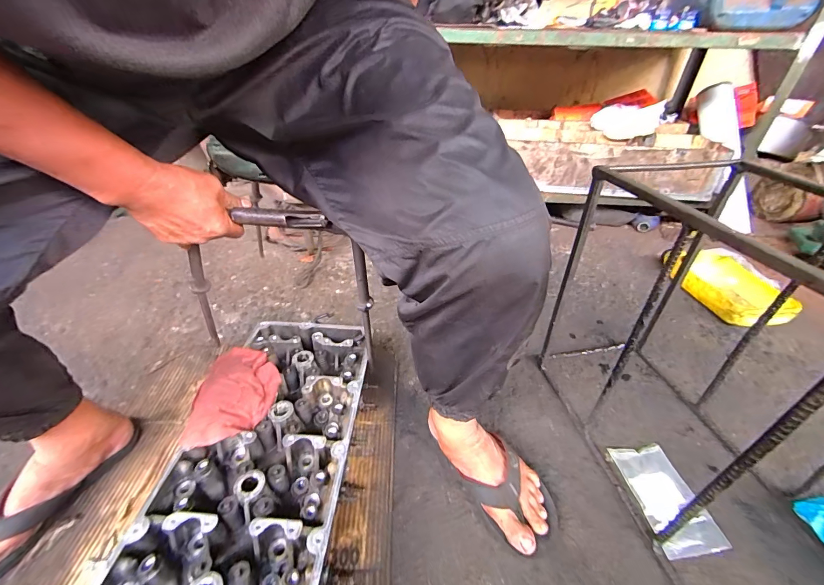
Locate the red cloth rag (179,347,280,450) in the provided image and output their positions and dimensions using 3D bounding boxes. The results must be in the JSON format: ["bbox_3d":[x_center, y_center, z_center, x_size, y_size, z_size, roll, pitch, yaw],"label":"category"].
[{"bbox_3d":[-0.264,0.151,0.535,0.108,0.030,0.161,-2,33,-8],"label":"red cloth rag"}]

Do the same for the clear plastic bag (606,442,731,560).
[{"bbox_3d":[0.393,0.313,0.549,0.100,0.019,0.152,-4,37,-8],"label":"clear plastic bag"}]

